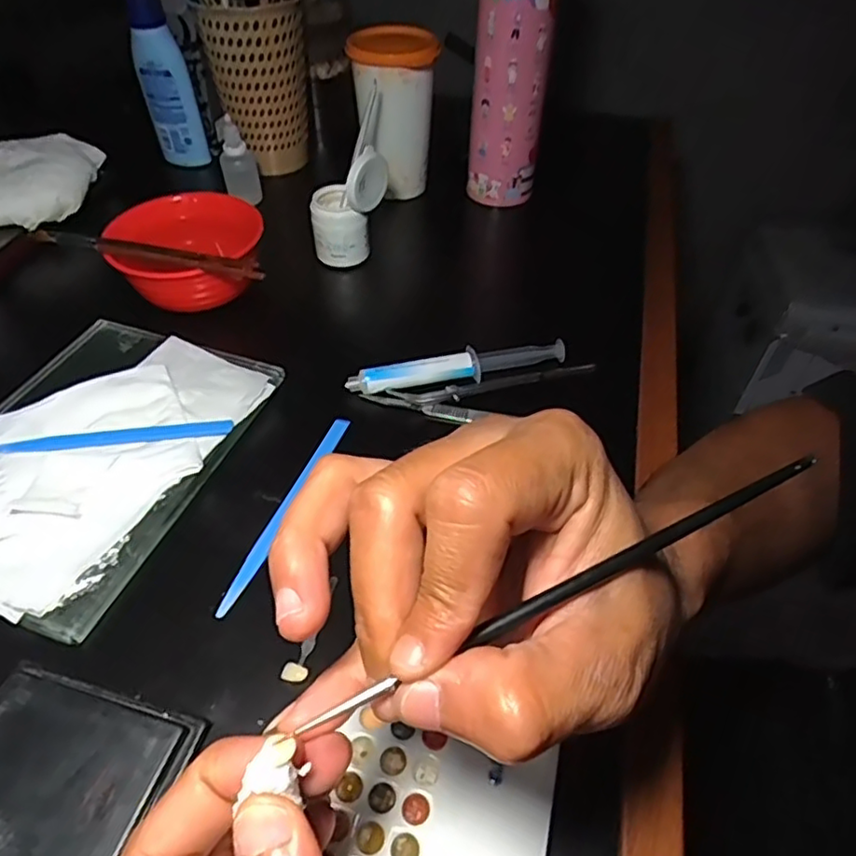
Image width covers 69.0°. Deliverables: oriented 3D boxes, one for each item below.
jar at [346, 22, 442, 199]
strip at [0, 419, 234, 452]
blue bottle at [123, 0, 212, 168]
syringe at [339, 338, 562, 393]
[{"bbox_3d":[-0.030,-0.272,0.549,0.071,0.123,0.071,-1,47,-3],"label":"jar"},{"bbox_3d":[-0.184,0.005,0.361,0.136,0.004,0.011,-5,48,-7],"label":"strip"},{"bbox_3d":[-0.239,-0.313,0.571,0.043,0.138,0.026,-18,50,-18],"label":"blue bottle"},{"bbox_3d":[0.021,-0.040,0.414,0.144,0.017,0.016,-10,48,-11],"label":"syringe"}]

